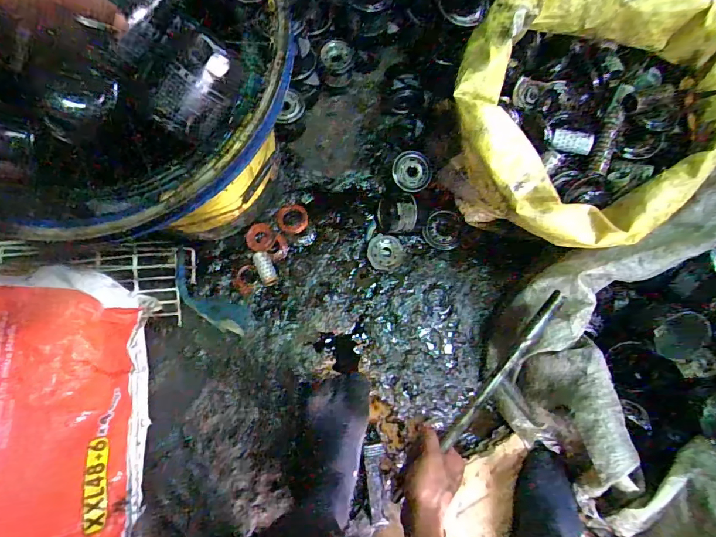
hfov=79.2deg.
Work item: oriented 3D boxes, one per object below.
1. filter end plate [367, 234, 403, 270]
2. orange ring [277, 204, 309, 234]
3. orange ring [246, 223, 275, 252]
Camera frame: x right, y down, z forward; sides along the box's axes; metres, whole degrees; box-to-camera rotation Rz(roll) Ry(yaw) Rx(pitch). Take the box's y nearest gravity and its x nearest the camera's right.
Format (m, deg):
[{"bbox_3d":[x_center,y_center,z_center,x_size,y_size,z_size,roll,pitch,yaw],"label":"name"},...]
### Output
[{"bbox_3d":[0.046,-0.027,0.734,0.059,0.008,0.057,0,95,-3],"label":"filter end plate"},{"bbox_3d":[-0.115,-0.088,0.766,0.054,0.011,0.050,0,78,1],"label":"orange ring"},{"bbox_3d":[-0.168,-0.053,0.747,0.049,0.008,0.048,0,78,1],"label":"orange ring"}]

